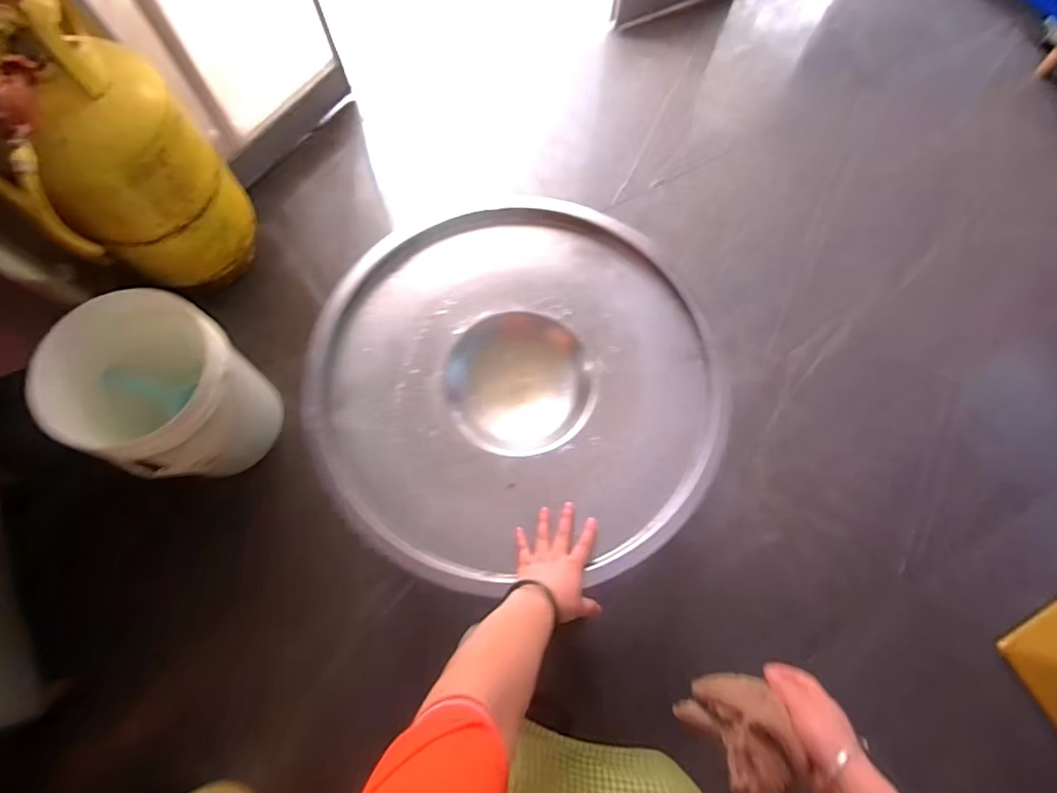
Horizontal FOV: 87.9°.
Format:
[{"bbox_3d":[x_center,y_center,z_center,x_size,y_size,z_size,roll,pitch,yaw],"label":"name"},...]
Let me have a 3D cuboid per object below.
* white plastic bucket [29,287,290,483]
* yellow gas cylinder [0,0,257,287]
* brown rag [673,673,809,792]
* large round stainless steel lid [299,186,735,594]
[{"bbox_3d":[-0.702,-0.001,1.103,0.295,0.355,0.323,25,73,5],"label":"white plastic bucket"},{"bbox_3d":[-0.798,-0.478,1.102,0.280,0.578,0.288,-31,76,-11],"label":"yellow gas cylinder"},{"bbox_3d":[0.203,0.328,0.540,0.073,0.118,0.081,-4,73,-3],"label":"brown rag"},{"bbox_3d":[-0.016,-0.033,0.771,0.540,0.056,0.547,1,73,-2],"label":"large round stainless steel lid"}]

